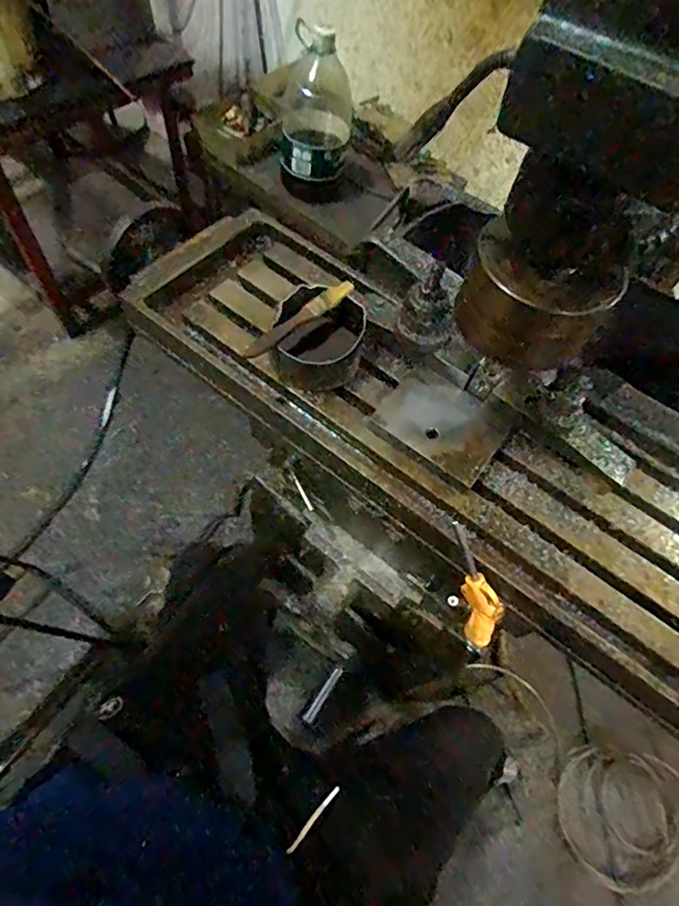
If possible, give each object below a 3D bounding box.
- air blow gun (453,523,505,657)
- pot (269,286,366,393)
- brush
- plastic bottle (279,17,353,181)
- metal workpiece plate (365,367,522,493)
[{"bbox_3d":[0.146,0.156,0.525,0.021,0.231,0.046,-28,43,-13],"label":"air blow gun"},{"bbox_3d":[-0.026,-0.131,0.574,0.107,0.061,0.112,3,62,-5],"label":"pot"},{"bbox_3d":[-0.043,-0.144,0.545,0.017,0.017,0.148,43,65,16],"label":"brush"},{"bbox_3d":[-0.056,-0.877,1.287,0.181,0.313,0.186,2,62,-6],"label":"plastic bottle"},{"bbox_3d":[0.112,-0.033,0.551,0.129,0.018,0.113,36,64,12],"label":"metal workpiece plate"}]

